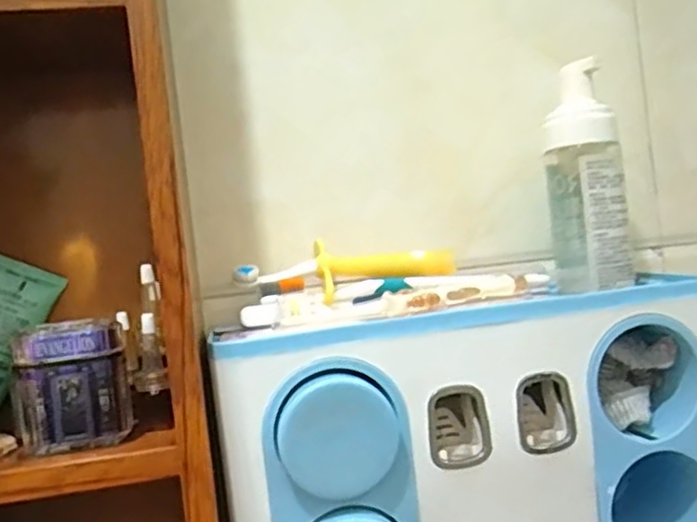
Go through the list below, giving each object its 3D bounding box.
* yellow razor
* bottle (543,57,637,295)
[{"bbox_3d":[0.025,0.002,0.438,0.088,0.032,0.025,-6,0,-9],"label":"yellow razor"},{"bbox_3d":[0.151,-0.053,0.445,0.046,0.139,0.042,-6,0,17],"label":"bottle"}]

